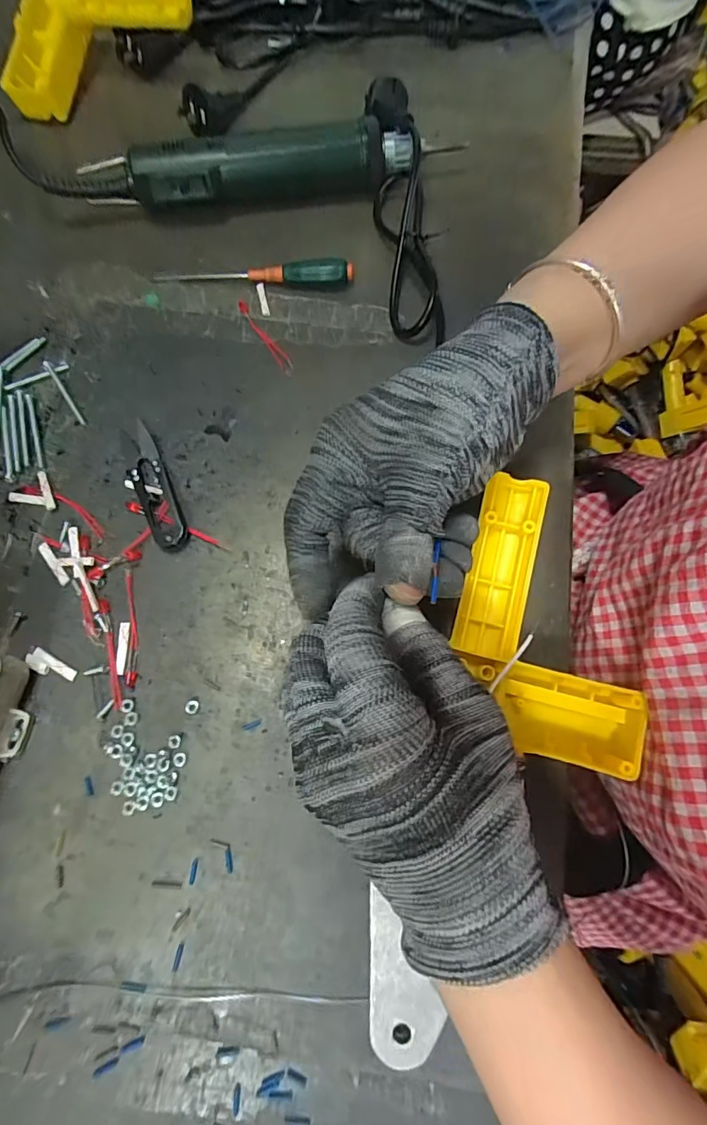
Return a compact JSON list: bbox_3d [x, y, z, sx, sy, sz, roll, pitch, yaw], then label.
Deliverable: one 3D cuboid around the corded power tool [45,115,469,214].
[{"bbox_3d":[-0.071,-0.296,0.364,0.281,0.039,0.047,-9,73,-3],"label":"corded power tool"}]

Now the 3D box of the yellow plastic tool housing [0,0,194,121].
[{"bbox_3d":[-0.220,-0.447,0.403,0.164,0.045,0.115,-23,75,-7],"label":"yellow plastic tool housing"}]

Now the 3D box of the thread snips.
[{"bbox_3d":[-0.127,-0.050,0.304,0.021,0.011,0.091,-24,75,-7],"label":"thread snips"}]

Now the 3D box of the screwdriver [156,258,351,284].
[{"bbox_3d":[-0.074,-0.214,0.355,0.147,0.017,0.012,4,73,1],"label":"screwdriver"}]

